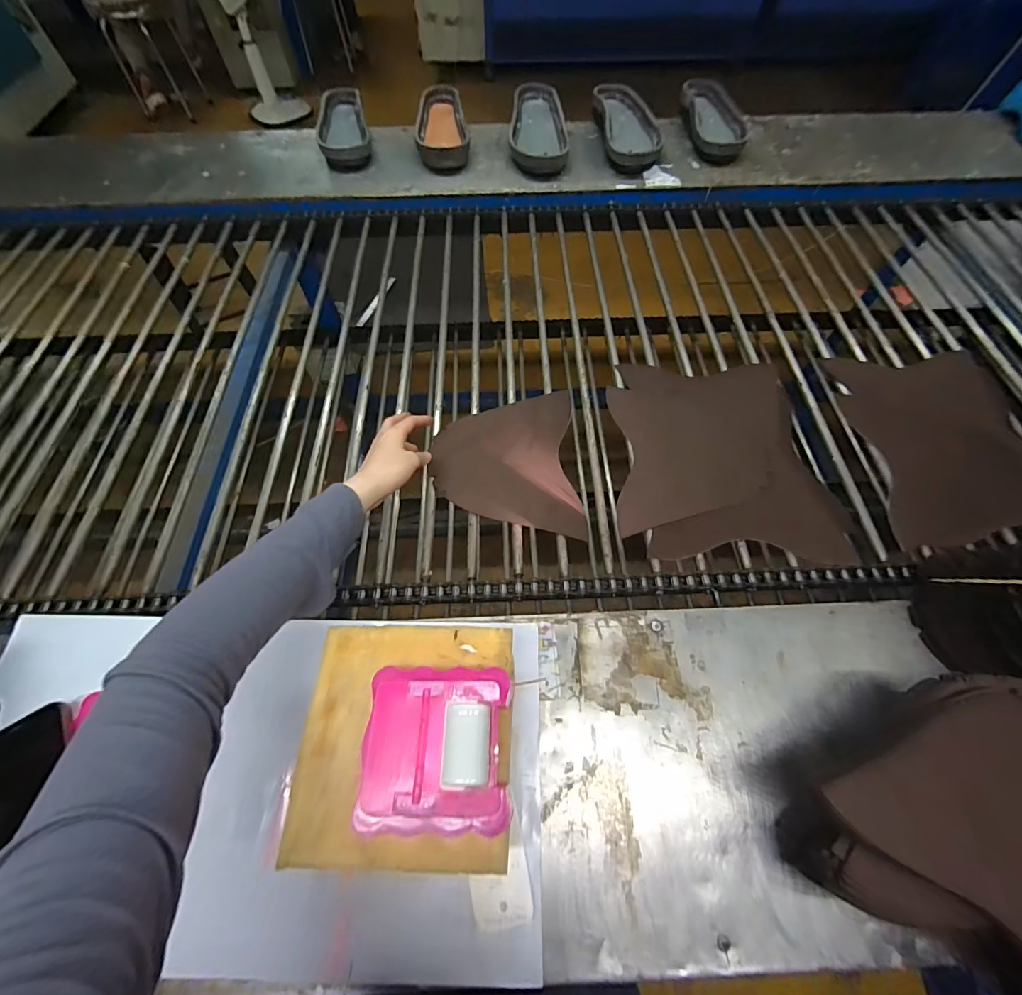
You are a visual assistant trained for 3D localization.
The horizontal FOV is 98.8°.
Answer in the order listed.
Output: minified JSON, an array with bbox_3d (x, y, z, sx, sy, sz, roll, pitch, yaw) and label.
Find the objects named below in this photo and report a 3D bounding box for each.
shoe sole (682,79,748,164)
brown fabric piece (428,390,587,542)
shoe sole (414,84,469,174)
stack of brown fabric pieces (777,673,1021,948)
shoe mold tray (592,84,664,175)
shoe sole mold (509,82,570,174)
[{"bbox_3d":[0.457,-0.851,0.993,0.130,0.055,0.255,0,60,0],"label":"shoe sole"},{"bbox_3d":[-0.007,-0.058,0.616,0.199,0.032,0.230,-2,63,-1],"label":"brown fabric piece"},{"bbox_3d":[-0.153,-0.827,0.978,0.113,0.055,0.251,-4,60,-2],"label":"shoe sole"},{"bbox_3d":[0.371,0.263,0.318,0.242,0.066,0.209,-30,67,-14],"label":"stack of brown fabric pieces"},{"bbox_3d":[0.256,-0.837,0.984,0.118,0.053,0.274,-8,61,-4],"label":"shoe mold tray"},{"bbox_3d":[0.061,-0.829,0.978,0.125,0.052,0.264,0,60,0],"label":"shoe sole mold"}]

